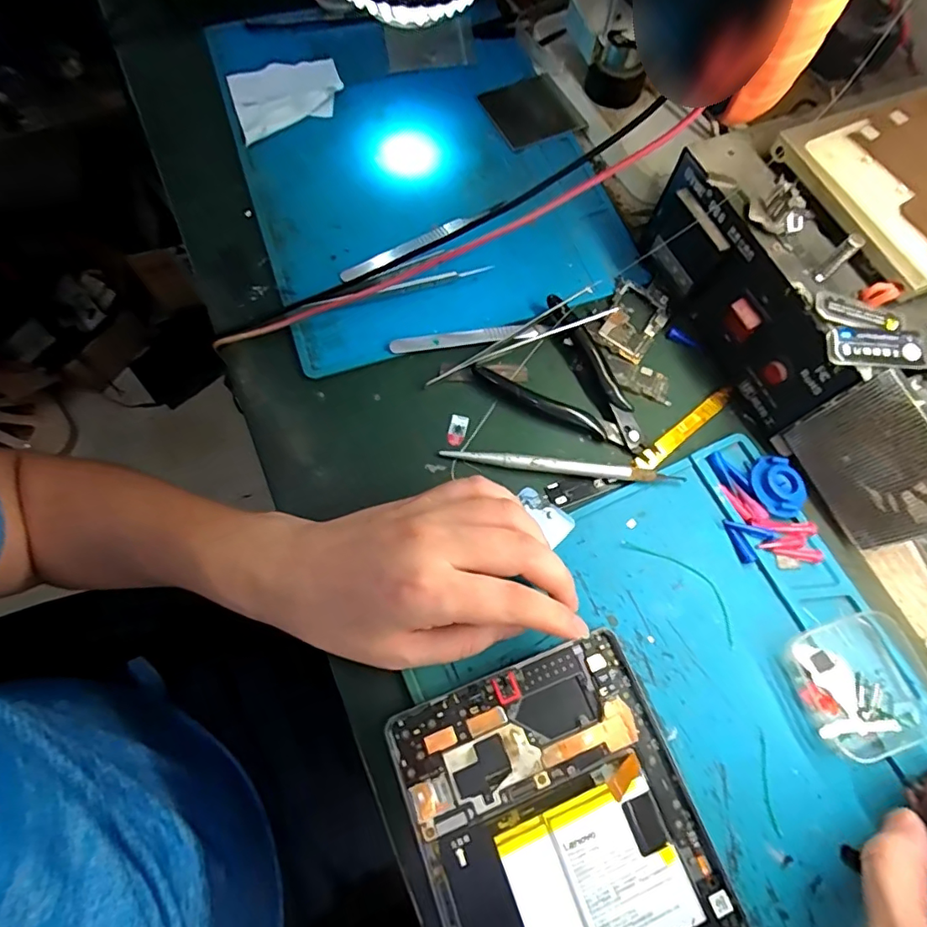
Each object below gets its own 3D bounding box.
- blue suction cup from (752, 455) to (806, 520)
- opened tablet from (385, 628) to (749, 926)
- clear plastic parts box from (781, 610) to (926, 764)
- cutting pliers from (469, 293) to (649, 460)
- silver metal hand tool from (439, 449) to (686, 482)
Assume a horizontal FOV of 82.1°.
[{"bbox_3d":[0.185,0.013,0.313,0.026,0.006,0.038,-11,70,-5],"label":"blue suction cup"},{"bbox_3d":[0.056,0.197,0.241,0.127,0.007,0.203,-20,71,-9],"label":"opened tablet"},{"bbox_3d":[0.210,0.114,0.277,0.071,0.014,0.062,-16,70,-7],"label":"clear plastic parts box"},{"bbox_3d":[0.073,-0.050,0.331,0.107,0.018,0.070,41,73,13],"label":"cutting pliers"},{"bbox_3d":[0.058,0.002,0.318,0.141,0.009,0.008,7,69,1],"label":"silver metal hand tool"}]

